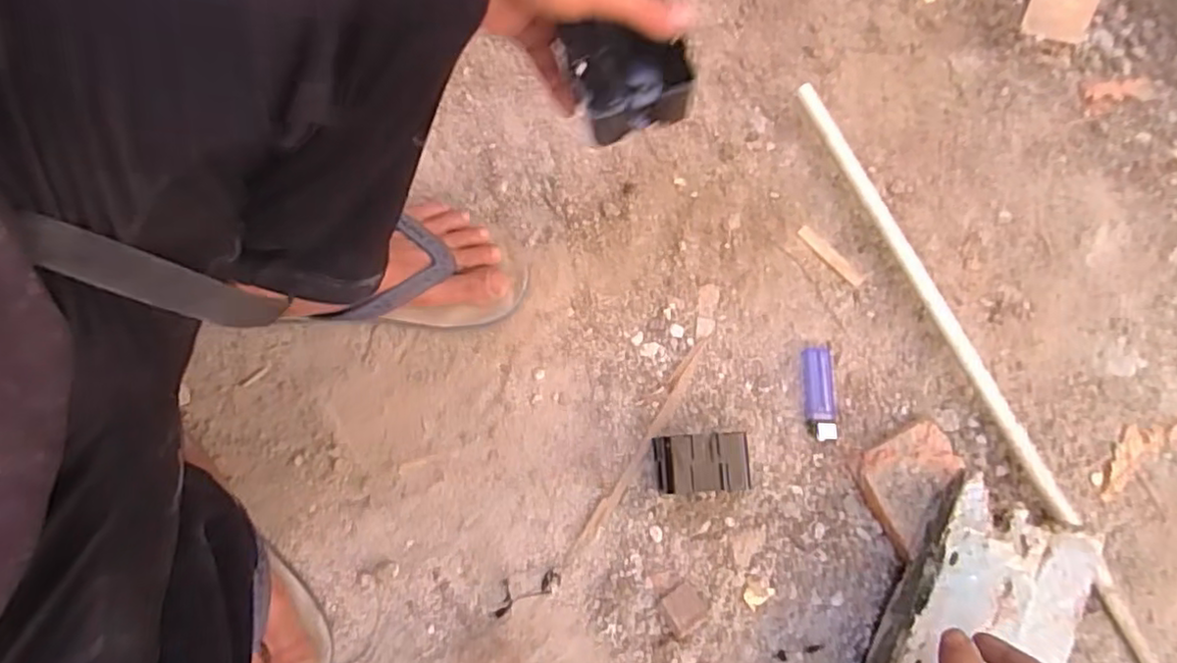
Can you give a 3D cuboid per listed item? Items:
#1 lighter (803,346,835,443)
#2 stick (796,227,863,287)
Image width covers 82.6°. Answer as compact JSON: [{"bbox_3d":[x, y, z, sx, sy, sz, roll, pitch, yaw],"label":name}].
[{"bbox_3d":[0.207,0.054,0.597,0.026,0.012,0.083,2,77,1],"label":"lighter"},{"bbox_3d":[0.227,-0.071,0.629,0.012,0.004,0.074,-43,81,-7],"label":"stick"}]

